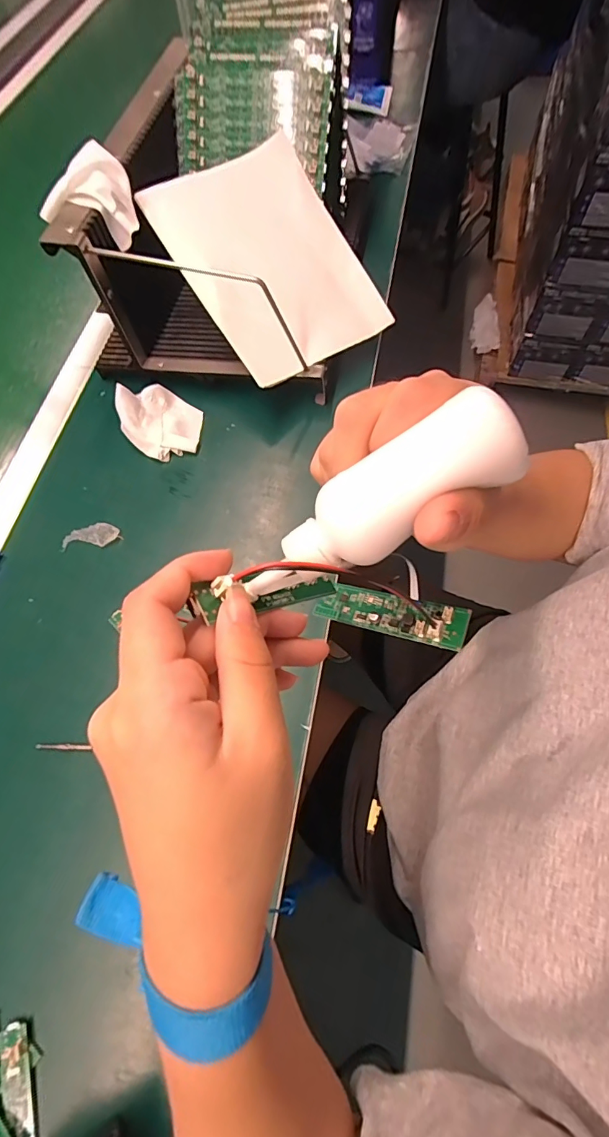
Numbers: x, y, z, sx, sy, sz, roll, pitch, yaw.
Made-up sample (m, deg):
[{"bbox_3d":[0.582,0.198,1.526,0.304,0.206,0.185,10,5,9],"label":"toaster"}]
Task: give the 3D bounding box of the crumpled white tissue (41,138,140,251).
[{"bbox_3d":[-0.205,-0.347,0.435,0.087,0.042,0.076,-22,66,-6],"label":"crumpled white tissue"}]

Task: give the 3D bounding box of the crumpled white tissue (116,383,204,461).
[{"bbox_3d":[-0.159,-0.168,0.507,0.086,0.041,0.090,-27,68,-9],"label":"crumpled white tissue"}]

